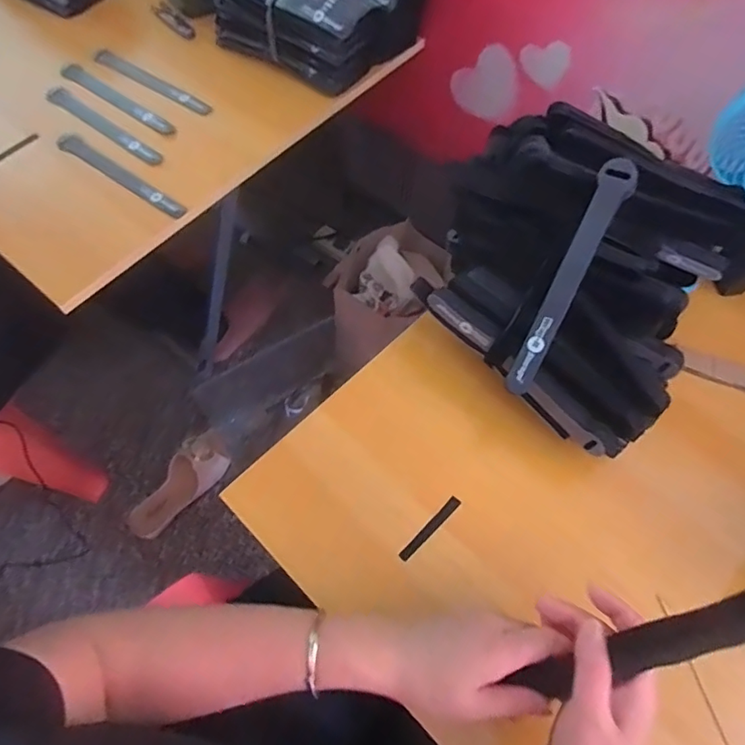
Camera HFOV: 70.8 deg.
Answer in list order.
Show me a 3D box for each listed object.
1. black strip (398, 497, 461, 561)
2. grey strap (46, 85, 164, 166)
[{"bbox_3d":[0.051,0.140,0.467,0.010,0.011,0.071,42,71,18],"label":"black strip"},{"bbox_3d":[-0.324,-0.298,0.625,0.188,0.010,0.024,35,69,16],"label":"grey strap"}]

